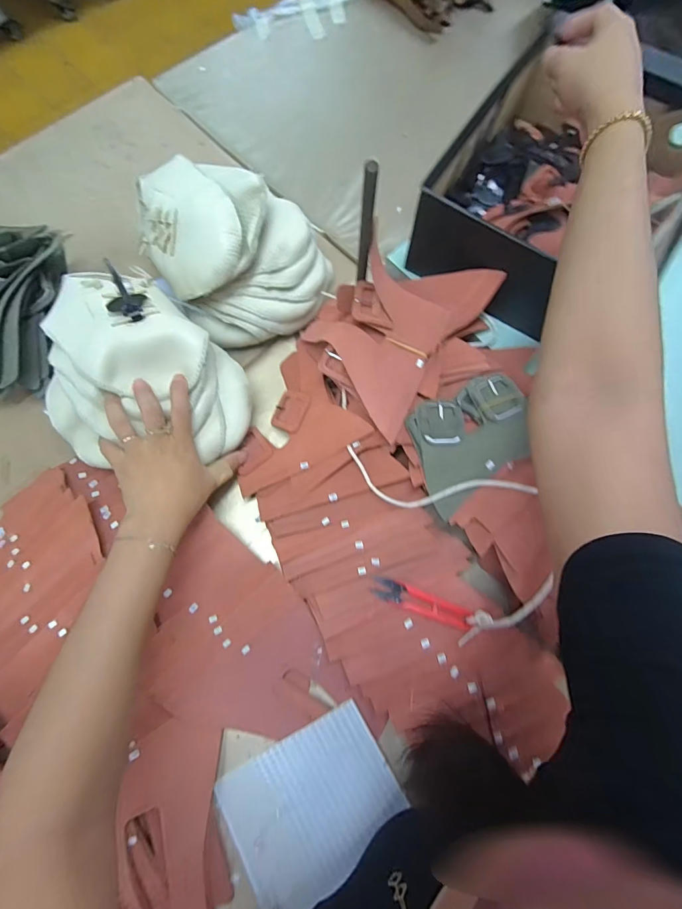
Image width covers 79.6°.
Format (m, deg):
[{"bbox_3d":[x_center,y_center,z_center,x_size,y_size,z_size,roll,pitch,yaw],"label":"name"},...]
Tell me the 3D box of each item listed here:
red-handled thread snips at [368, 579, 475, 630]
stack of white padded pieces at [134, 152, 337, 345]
[{"bbox_3d":[0.079,0.146,0.404,0.097,0.008,0.022,18,74,4],"label":"red-handled thread snips"},{"bbox_3d":[-0.133,-0.252,0.480,0.173,0.113,0.231,-39,78,-12],"label":"stack of white padded pieces"}]

